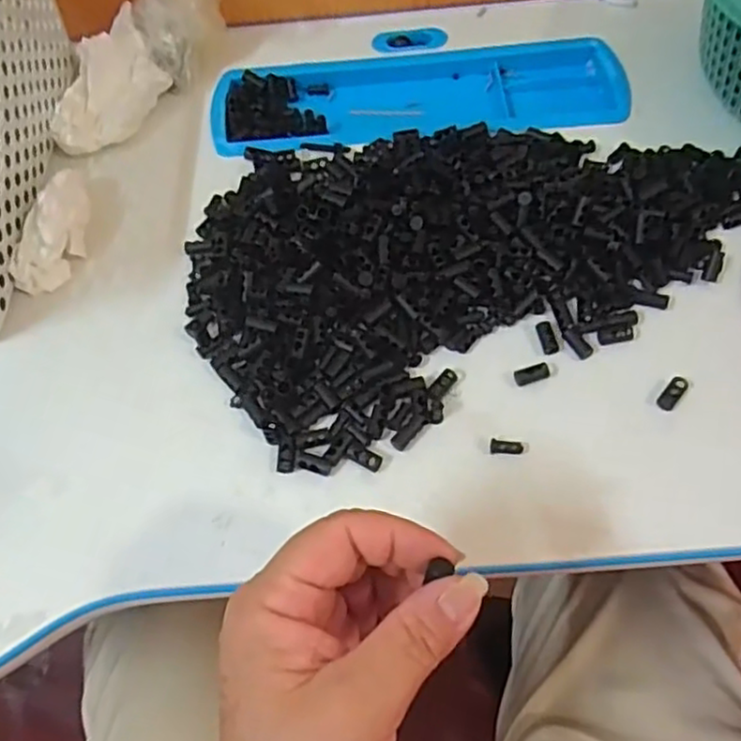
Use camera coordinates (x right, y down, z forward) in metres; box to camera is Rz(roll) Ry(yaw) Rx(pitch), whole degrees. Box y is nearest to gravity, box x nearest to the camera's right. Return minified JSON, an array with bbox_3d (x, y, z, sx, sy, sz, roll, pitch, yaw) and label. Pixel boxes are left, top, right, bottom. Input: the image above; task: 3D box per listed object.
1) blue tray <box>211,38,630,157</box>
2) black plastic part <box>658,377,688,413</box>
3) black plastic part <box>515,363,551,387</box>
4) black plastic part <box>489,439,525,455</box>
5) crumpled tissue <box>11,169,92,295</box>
[{"bbox_3d":[0.034,-0.199,0.490,0.287,0.019,0.104,-4,61,1],"label":"blue tray"},{"bbox_3d":[0.162,0.012,0.360,0.010,0.006,0.022,36,69,20],"label":"black plastic part"},{"bbox_3d":[0.088,0.002,0.369,0.019,0.005,0.008,-17,62,-6],"label":"black plastic part"},{"bbox_3d":[0.071,0.040,0.349,0.017,0.004,0.008,9,62,8],"label":"black plastic part"},{"bbox_3d":[-0.195,-0.086,0.420,0.028,0.026,0.081,11,74,11],"label":"crumpled tissue"}]

